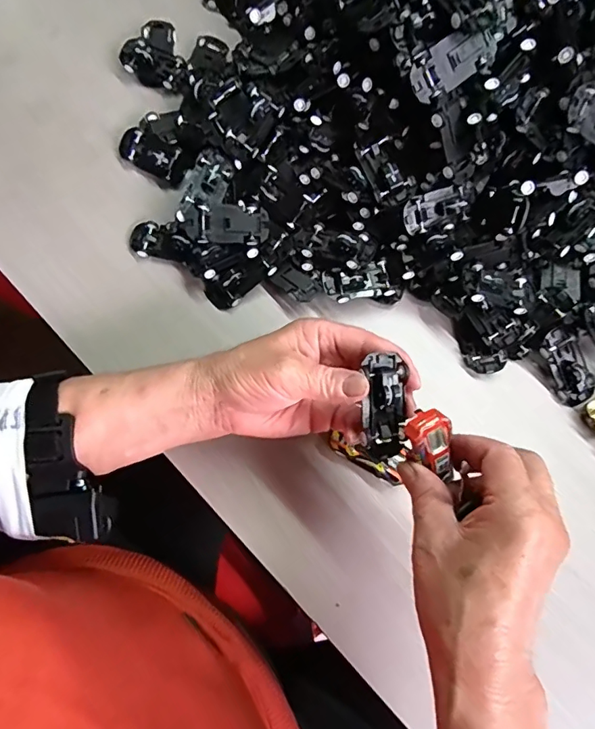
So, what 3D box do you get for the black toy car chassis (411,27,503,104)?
[{"bbox_3d":[0.108,-0.209,0.336,0.068,0.012,0.030,-29,117,-3],"label":"black toy car chassis"}]

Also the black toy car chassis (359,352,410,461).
[{"bbox_3d":[0.054,0.027,0.296,0.026,0.014,0.061,-2,98,-3],"label":"black toy car chassis"}]

